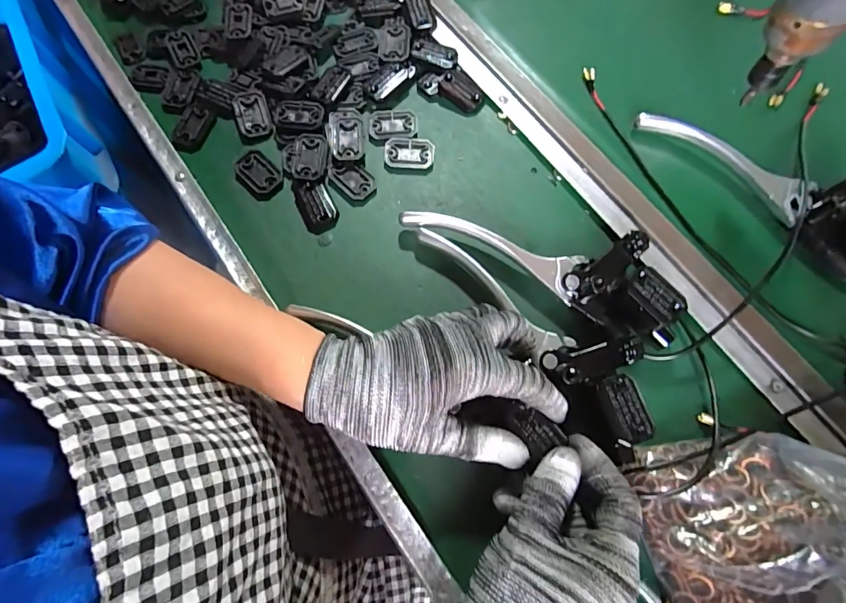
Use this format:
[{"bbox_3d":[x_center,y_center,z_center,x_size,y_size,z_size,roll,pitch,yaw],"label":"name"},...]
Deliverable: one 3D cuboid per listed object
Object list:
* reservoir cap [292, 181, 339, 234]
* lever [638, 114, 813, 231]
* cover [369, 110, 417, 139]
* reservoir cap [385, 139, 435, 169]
[{"bbox_3d":[-0.088,-0.079,0.362,0.028,0.006,0.049,-29,76,-6],"label":"reservoir cap"},{"bbox_3d":[0.232,-0.110,0.350,0.139,0.016,0.038,33,82,13],"label":"lever"},{"bbox_3d":[-0.026,-0.154,0.384,0.040,0.005,0.031,-2,75,2],"label":"cover"},{"bbox_3d":[-0.012,-0.125,0.376,0.041,0.004,0.026,2,75,3],"label":"reservoir cap"}]

